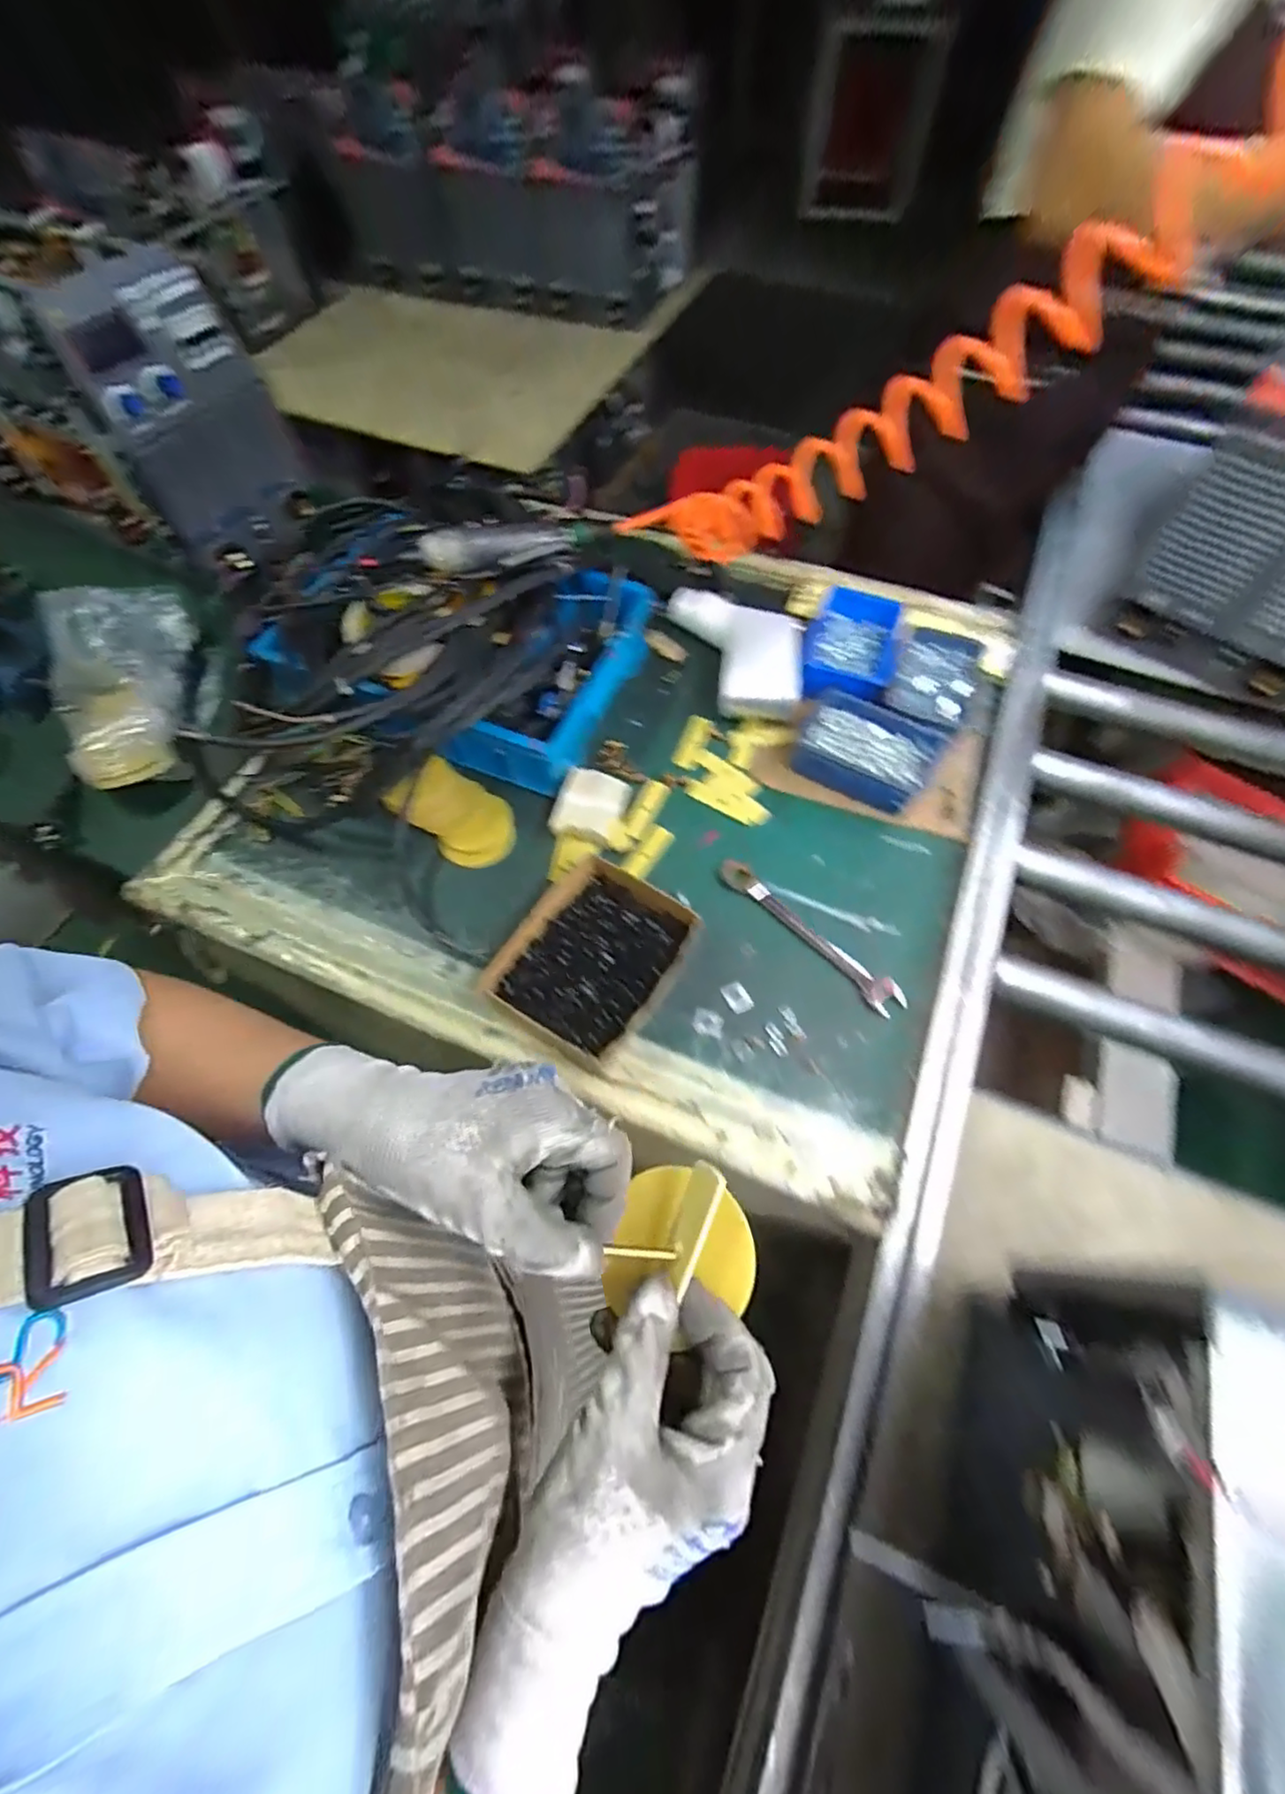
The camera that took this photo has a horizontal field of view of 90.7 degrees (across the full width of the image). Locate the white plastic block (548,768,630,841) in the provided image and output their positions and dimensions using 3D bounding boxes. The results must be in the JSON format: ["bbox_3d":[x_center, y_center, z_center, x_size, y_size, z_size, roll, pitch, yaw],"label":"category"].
[{"bbox_3d":[-0.055,-0.101,0.675,0.074,0.025,0.084,6,64,7],"label":"white plastic block"}]

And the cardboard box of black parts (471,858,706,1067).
[{"bbox_3d":[-0.046,0.054,0.588,0.140,0.037,0.164,30,69,17],"label":"cardboard box of black parts"}]

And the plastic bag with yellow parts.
[{"bbox_3d":[-0.587,-0.239,0.709,0.117,0.105,0.253,-10,62,-5],"label":"plastic bag with yellow parts"}]

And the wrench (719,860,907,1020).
[{"bbox_3d":[0.160,0.034,0.620,0.033,0.012,0.214,-41,68,-16],"label":"wrench"}]

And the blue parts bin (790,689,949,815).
[{"bbox_3d":[0.245,-0.161,0.703,0.145,0.044,0.104,27,66,14],"label":"blue parts bin"}]

